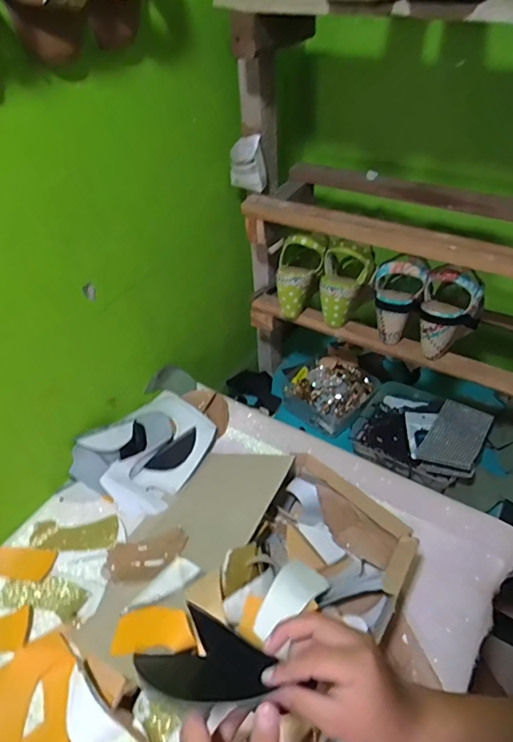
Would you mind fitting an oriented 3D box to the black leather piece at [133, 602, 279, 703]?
[{"bbox_3d":[-0.044,0.228,0.368,0.102,0.012,0.071,20,79,33],"label":"black leather piece"}]

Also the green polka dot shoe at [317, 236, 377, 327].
[{"bbox_3d":[0.147,-0.145,0.788,0.079,0.135,0.067,13,44,17],"label":"green polka dot shoe"}]

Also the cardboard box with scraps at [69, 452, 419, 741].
[{"bbox_3d":[-0.031,0.248,0.576,0.334,0.123,0.342,29,51,30],"label":"cardboard box with scraps"}]

